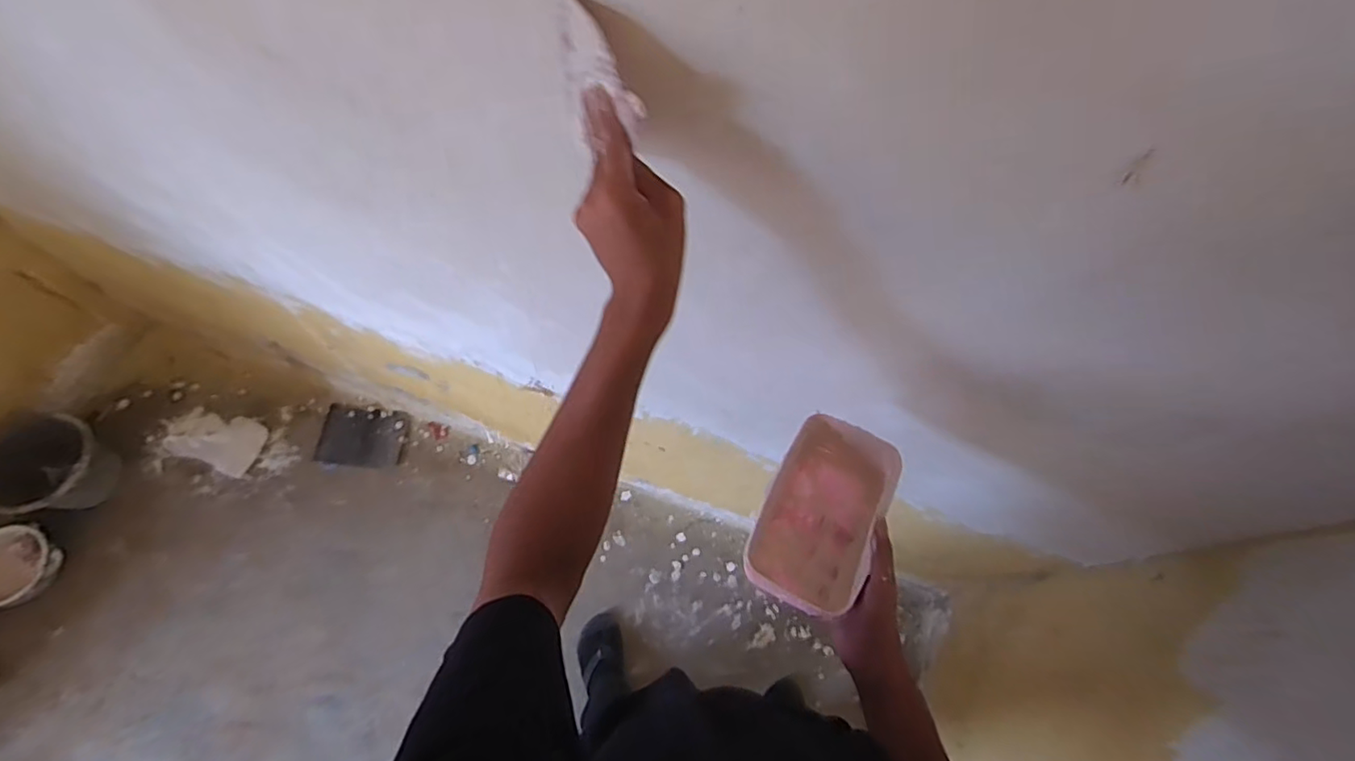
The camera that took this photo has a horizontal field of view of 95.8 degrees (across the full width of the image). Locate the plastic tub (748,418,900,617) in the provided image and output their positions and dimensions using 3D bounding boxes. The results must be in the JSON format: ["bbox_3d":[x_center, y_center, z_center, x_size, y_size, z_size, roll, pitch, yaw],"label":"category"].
[{"bbox_3d":[0.149,0.138,0.632,0.105,0.083,0.176,24,68,8],"label":"plastic tub"}]

